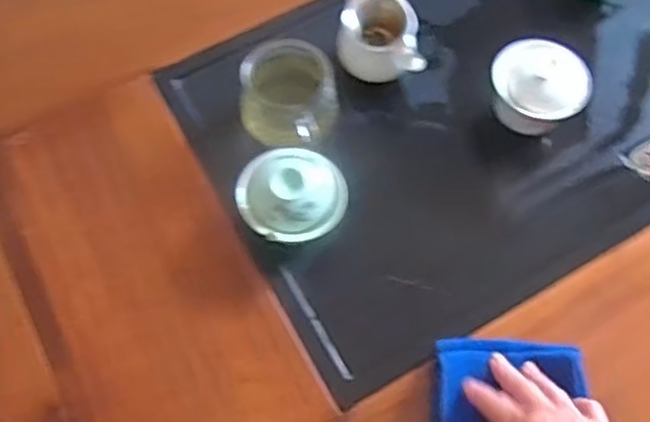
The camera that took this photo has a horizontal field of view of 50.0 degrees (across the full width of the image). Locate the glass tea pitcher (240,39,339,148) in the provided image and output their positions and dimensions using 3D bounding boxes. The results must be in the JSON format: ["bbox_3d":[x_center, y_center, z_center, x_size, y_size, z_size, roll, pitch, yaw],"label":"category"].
[{"bbox_3d":[-0.031,-0.105,0.660,0.084,0.080,0.082,0,66,1],"label":"glass tea pitcher"}]

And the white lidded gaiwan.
[{"bbox_3d":[0.202,-0.114,0.671,0.087,0.069,0.076,37,72,16],"label":"white lidded gaiwan"}]

